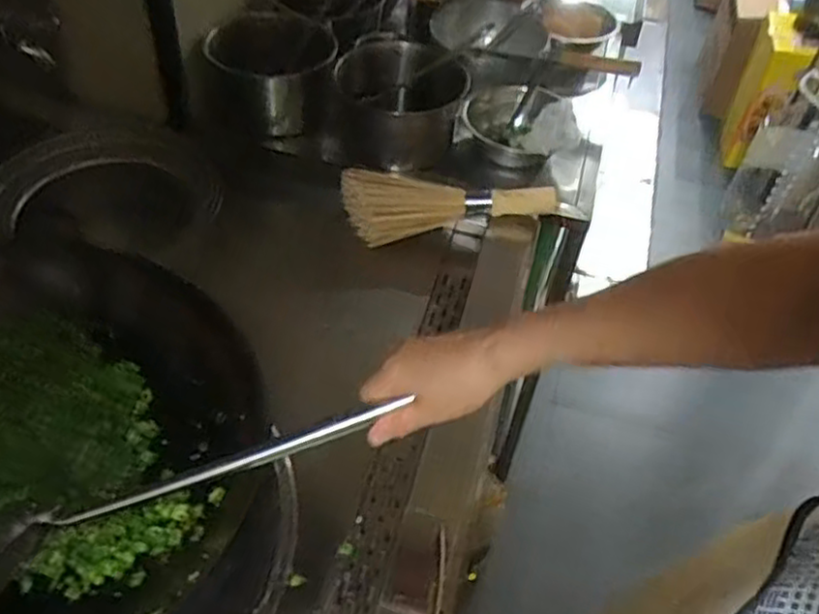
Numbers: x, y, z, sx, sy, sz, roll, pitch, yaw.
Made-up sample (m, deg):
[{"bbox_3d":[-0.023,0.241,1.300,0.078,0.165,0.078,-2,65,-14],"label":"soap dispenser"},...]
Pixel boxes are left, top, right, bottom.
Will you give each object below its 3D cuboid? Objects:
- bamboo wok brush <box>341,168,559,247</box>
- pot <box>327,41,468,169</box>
[{"bbox_3d":[0.052,-0.128,1.009,0.299,0.094,0.086,6,47,1],"label":"bamboo wok brush"},{"bbox_3d":[-0.019,-0.297,1.076,0.194,0.131,0.184,9,47,3],"label":"pot"}]

